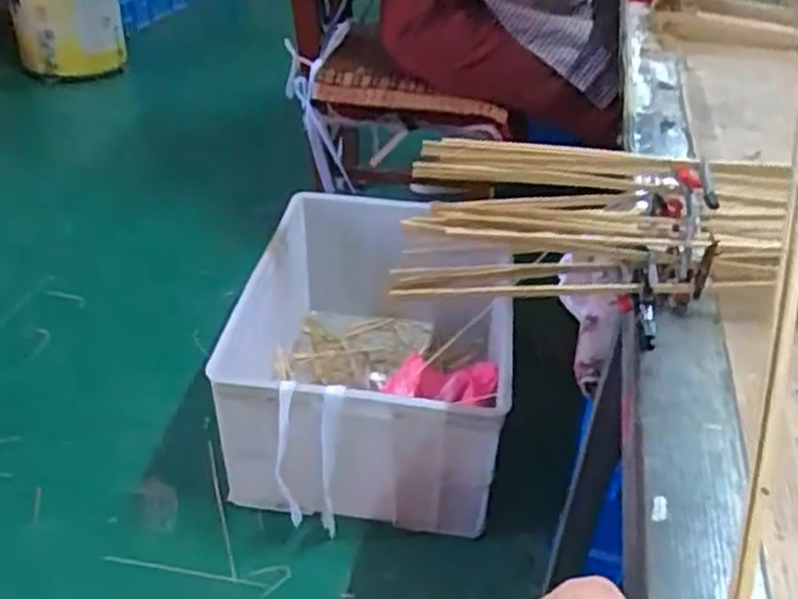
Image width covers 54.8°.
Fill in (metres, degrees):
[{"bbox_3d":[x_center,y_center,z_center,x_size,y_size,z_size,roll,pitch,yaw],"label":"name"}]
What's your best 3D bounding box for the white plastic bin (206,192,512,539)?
[{"bbox_3d":[-0.048,0.089,1.288,0.416,0.293,0.525,2,36,1],"label":"white plastic bin"}]

